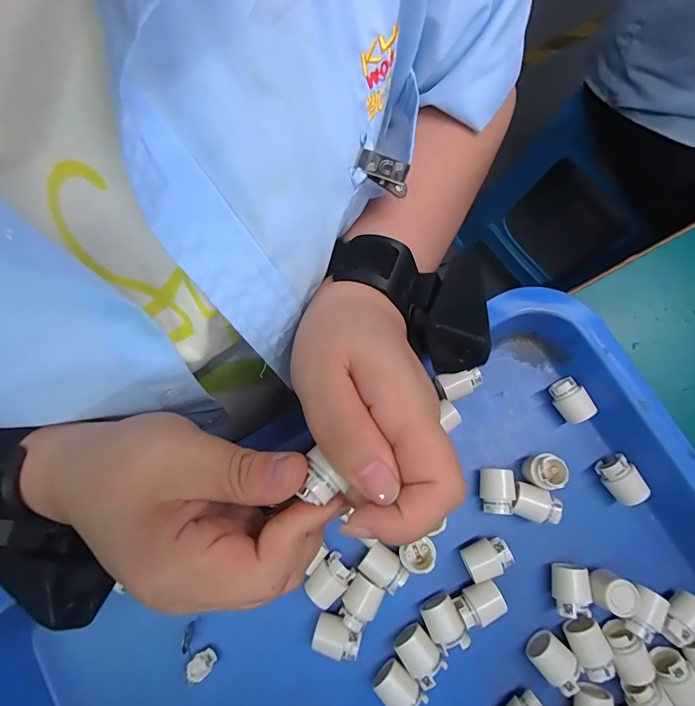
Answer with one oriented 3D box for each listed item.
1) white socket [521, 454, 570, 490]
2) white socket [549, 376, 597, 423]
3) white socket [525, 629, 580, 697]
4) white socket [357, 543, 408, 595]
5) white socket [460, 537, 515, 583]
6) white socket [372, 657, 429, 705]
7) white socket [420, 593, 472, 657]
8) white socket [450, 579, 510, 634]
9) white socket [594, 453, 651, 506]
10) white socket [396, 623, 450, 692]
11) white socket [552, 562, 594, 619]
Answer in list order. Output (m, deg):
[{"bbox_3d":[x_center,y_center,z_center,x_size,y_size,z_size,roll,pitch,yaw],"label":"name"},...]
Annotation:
[{"bbox_3d":[0.123,0.076,0.274,0.022,0.027,0.021,0,80,2],"label":"white socket"},{"bbox_3d":[0.149,0.032,0.287,0.019,0.021,0.030,-26,81,-3],"label":"white socket"},{"bbox_3d":[0.121,0.181,0.253,0.027,0.018,0.021,44,84,8],"label":"white socket"},{"bbox_3d":[0.022,0.131,0.264,0.027,0.025,0.020,35,83,7],"label":"white socket"},{"bbox_3d":[0.084,0.125,0.263,0.027,0.021,0.020,-24,80,-3],"label":"white socket"},{"bbox_3d":[0.029,0.195,0.249,0.029,0.022,0.021,44,84,8],"label":"white socket"},{"bbox_3d":[0.057,0.161,0.257,0.020,0.020,0.028,-22,80,-2],"label":"white socket"},{"bbox_3d":[0.077,0.151,0.260,0.030,0.026,0.020,-20,80,-2],"label":"white socket"},{"bbox_3d":[0.177,0.083,0.276,0.019,0.021,0.029,-31,81,-4],"label":"white socket"},{"bbox_3d":[0.042,0.177,0.253,0.020,0.020,0.029,-39,81,-5],"label":"white socket"},{"bbox_3d":[0.135,0.143,0.260,0.019,0.021,0.028,2,80,2],"label":"white socket"}]

